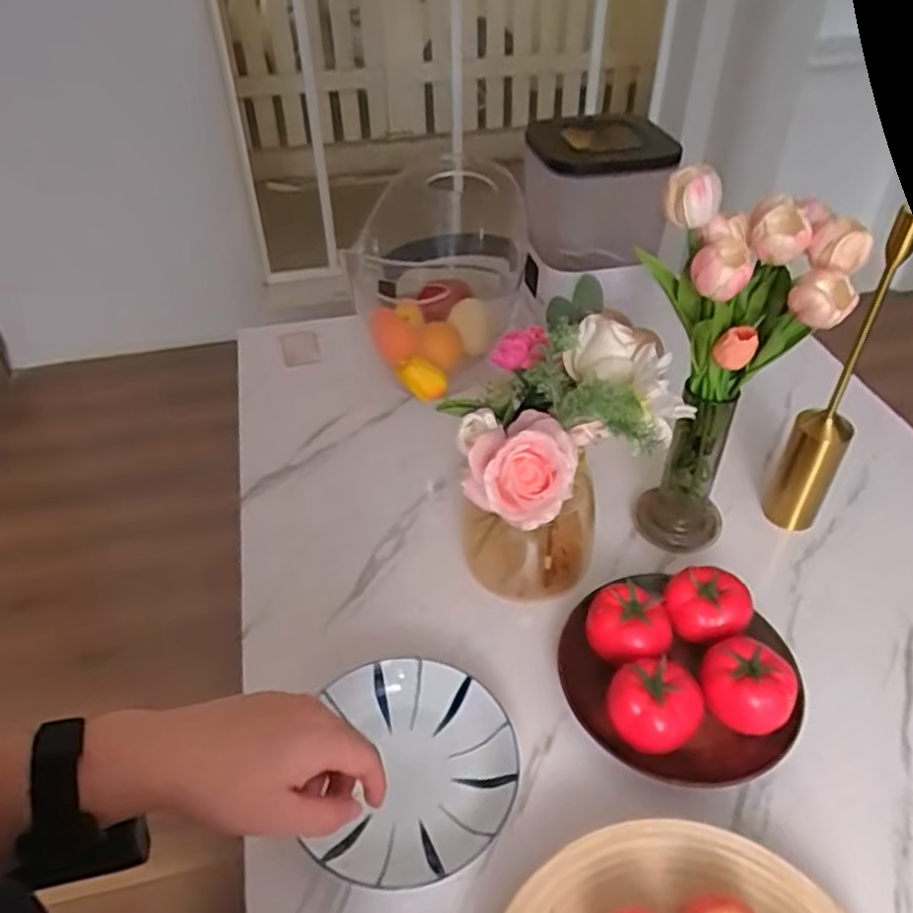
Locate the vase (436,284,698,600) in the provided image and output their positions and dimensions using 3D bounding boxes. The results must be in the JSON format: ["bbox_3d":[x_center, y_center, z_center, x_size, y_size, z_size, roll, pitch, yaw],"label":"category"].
[{"bbox_3d":[0.095,0.026,0.721,0.183,0.300,0.155,-13,44,-14],"label":"vase"}]

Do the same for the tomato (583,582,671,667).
[{"bbox_3d":[0.164,0.167,0.704,0.076,0.059,0.073,14,44,15],"label":"tomato"}]

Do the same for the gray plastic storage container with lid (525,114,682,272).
[{"bbox_3d":[0.180,-0.346,0.970,0.182,0.165,0.103,-6,43,-6],"label":"gray plastic storage container with lid"}]

